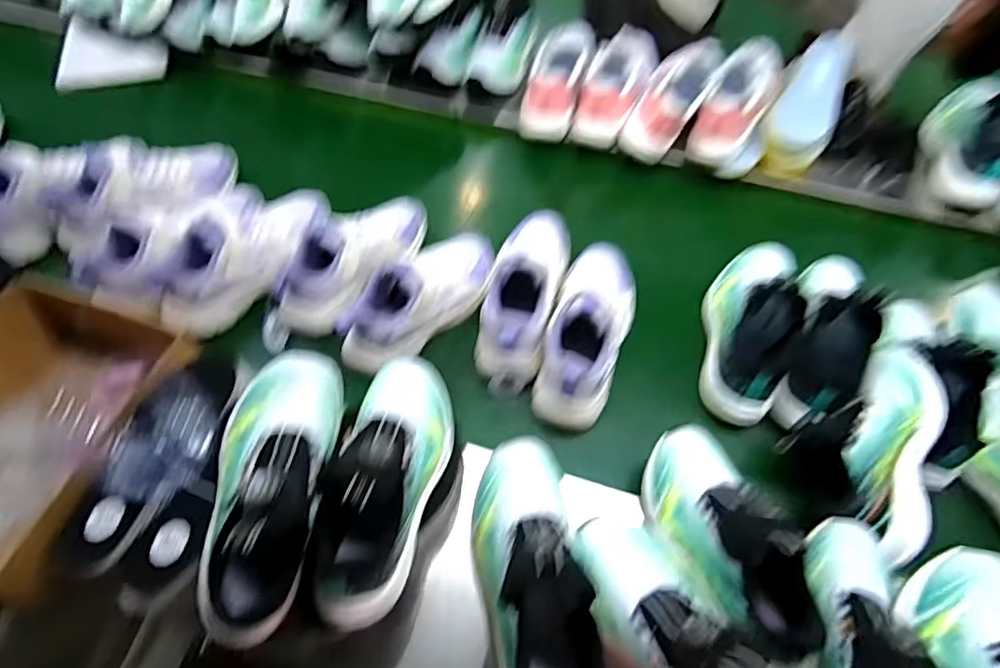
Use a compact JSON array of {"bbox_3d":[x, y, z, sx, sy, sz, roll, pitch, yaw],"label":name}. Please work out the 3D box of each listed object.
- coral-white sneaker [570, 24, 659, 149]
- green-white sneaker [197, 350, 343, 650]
[{"bbox_3d":[0.205,-0.434,0.884,0.096,0.137,0.223,22,59,11],"label":"coral-white sneaker"},{"bbox_3d":[-0.189,0.122,0.441,0.098,0.101,0.224,-1,57,-4],"label":"green-white sneaker"}]

